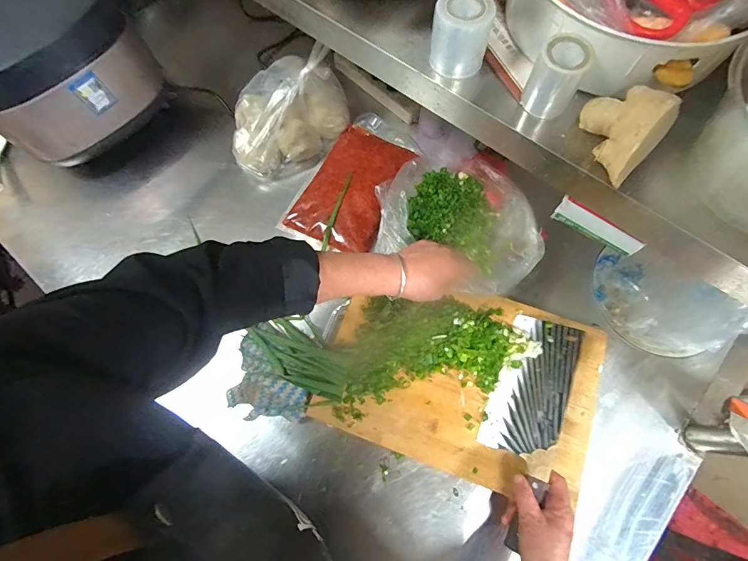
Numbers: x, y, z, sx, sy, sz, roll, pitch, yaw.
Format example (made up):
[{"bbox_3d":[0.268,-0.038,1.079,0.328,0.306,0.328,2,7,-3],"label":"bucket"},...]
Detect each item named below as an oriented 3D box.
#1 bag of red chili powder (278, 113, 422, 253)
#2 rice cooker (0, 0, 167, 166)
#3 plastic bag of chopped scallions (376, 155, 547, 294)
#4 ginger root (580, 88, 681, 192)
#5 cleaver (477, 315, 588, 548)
[{"bbox_3d":[-0.028,-0.188,0.716,0.173,0.035,0.293,29,75,11],"label":"bag of red chili powder"},{"bbox_3d":[-0.570,-0.374,0.669,0.275,0.197,0.277,27,74,11],"label":"rice cooker"},{"bbox_3d":[0.146,-0.093,0.612,0.239,0.096,0.210,34,75,13],"label":"plastic bag of chopped scallions"},{"bbox_3d":[0.198,-0.125,0.308,0.062,0.036,0.064,43,78,15],"label":"ginger root"},{"bbox_3d":[0.212,0.197,0.545,0.099,0.023,0.295,13,71,31],"label":"cleaver"}]

